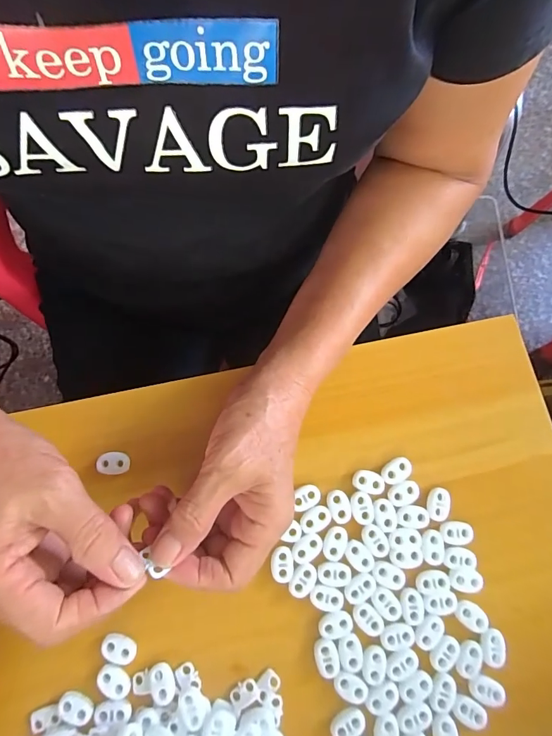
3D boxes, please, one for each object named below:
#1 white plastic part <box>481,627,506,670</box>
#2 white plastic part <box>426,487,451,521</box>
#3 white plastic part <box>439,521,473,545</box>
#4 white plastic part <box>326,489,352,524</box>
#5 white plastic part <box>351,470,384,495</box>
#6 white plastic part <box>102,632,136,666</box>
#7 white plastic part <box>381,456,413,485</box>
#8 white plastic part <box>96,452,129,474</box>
[{"bbox_3d":[0.143,0.184,0.267,0.014,0.004,0.022,-2,77,-1],"label":"white plastic part"},{"bbox_3d":[0.115,0.096,0.287,0.016,0.004,0.022,9,77,1],"label":"white plastic part"},{"bbox_3d":[0.126,0.114,0.282,0.022,0.004,0.015,10,77,1],"label":"white plastic part"},{"bbox_3d":[0.045,0.097,0.286,0.015,0.004,0.023,-21,78,-6],"label":"white plastic part"},{"bbox_3d":[0.067,0.081,0.290,0.022,0.004,0.015,21,78,4],"label":"white plastic part"},{"bbox_3d":[-0.102,0.183,0.264,0.022,0.004,0.016,19,78,3],"label":"white plastic part"},{"bbox_3d":[0.087,0.074,0.292,0.023,0.004,0.016,-30,79,-7],"label":"white plastic part"},{"bbox_3d":[-0.116,0.068,0.291,0.022,0.005,0.015,-4,77,-2],"label":"white plastic part"}]

